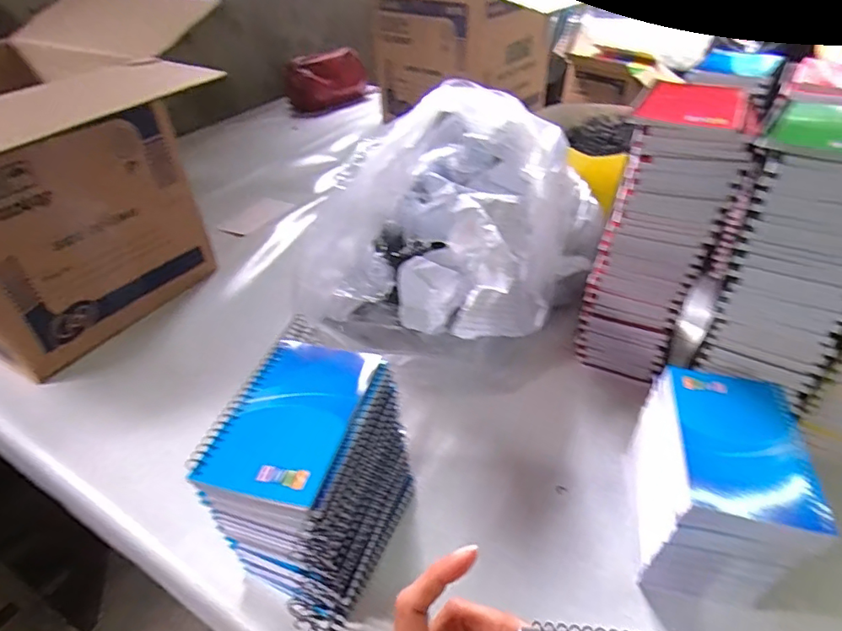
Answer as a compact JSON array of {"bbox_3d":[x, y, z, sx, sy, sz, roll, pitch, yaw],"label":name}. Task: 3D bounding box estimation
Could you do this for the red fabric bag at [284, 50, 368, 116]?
[{"bbox_3d":[-0.236,-0.615,1.366,0.233,0.128,0.061,-23,42,-22],"label":"red fabric bag"}]

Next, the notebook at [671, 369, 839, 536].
[{"bbox_3d":[0.220,0.084,0.354,0.080,0.008,0.124,6,40,12],"label":"notebook"}]

